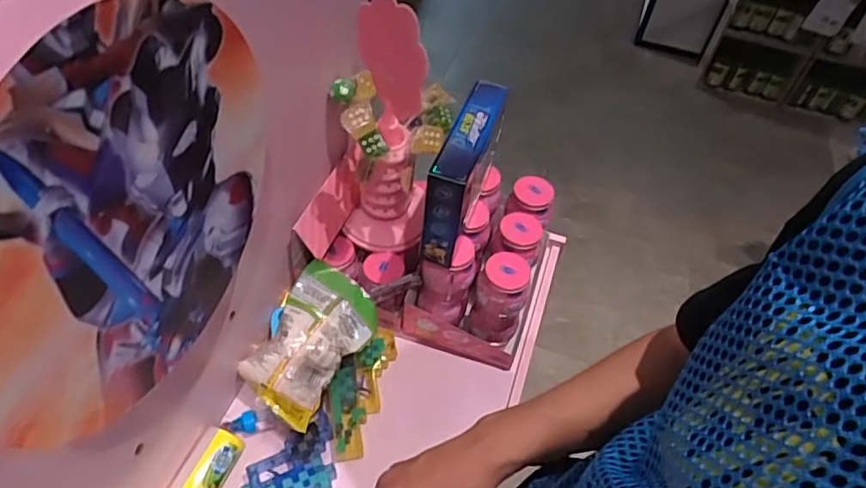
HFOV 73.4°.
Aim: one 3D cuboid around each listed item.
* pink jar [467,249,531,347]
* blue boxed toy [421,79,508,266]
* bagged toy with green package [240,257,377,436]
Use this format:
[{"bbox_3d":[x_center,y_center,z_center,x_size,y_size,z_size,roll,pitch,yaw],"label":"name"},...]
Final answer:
[{"bbox_3d":[0.082,0.068,0.729,0.058,0.119,0.058,3,50,-4],"label":"pink jar"},{"bbox_3d":[0.035,-0.082,0.672,0.040,0.142,0.157,20,51,10],"label":"blue boxed toy"},{"bbox_3d":[-0.148,0.114,0.709,0.108,0.061,0.173,27,52,16],"label":"bagged toy with green package"}]

